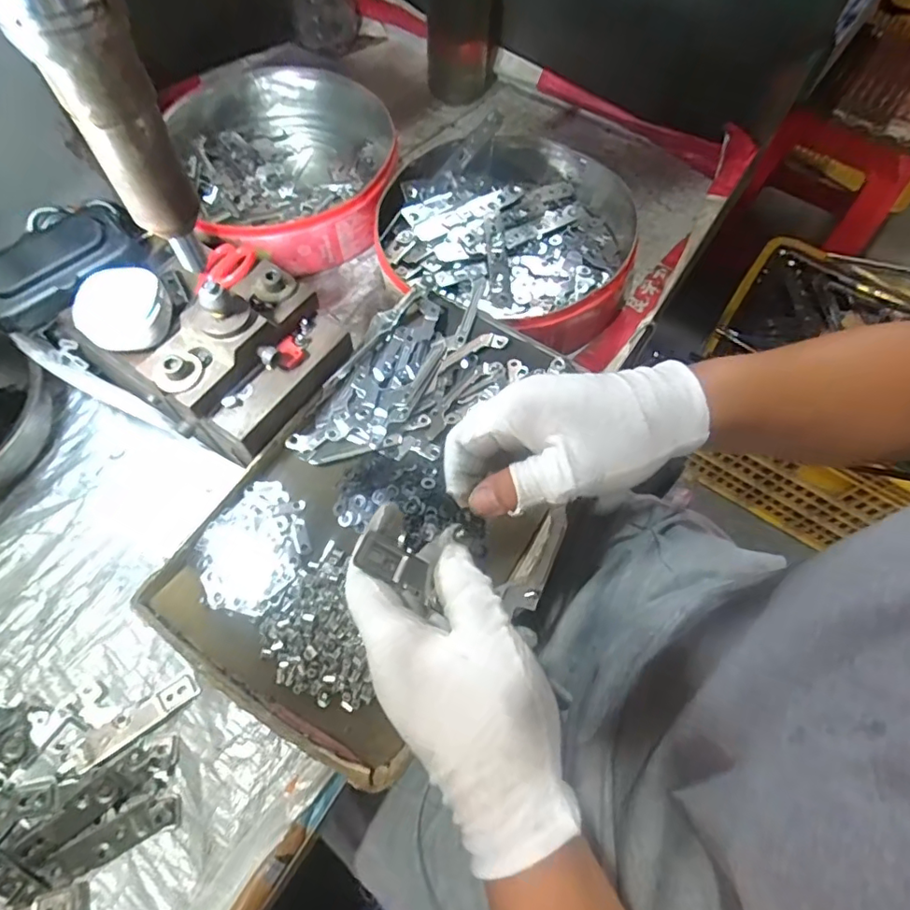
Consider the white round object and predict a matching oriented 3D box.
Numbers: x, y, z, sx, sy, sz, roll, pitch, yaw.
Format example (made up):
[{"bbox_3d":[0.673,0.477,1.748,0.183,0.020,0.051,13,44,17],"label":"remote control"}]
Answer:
[{"bbox_3d":[-0.222,-0.097,0.365,0.052,0.028,0.045,-11,65,-8],"label":"white round object"}]

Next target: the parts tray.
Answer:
[{"bbox_3d":[-0.039,0.022,0.369,0.184,0.019,0.302,31,67,12],"label":"parts tray"}]

